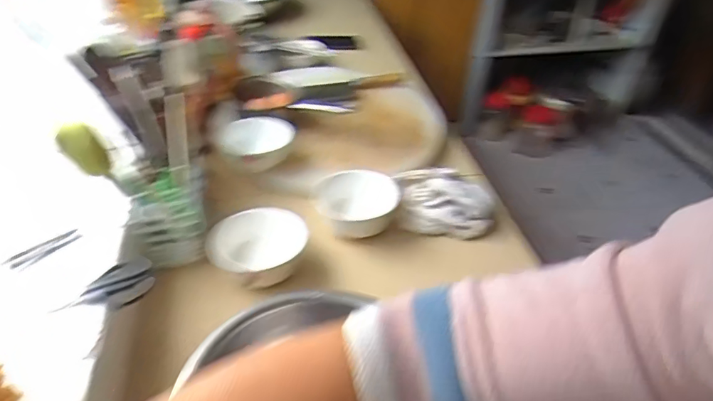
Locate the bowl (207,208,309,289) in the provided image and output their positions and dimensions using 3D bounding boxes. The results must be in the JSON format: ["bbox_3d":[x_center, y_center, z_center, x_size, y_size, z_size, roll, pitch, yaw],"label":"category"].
[{"bbox_3d":[-0.140,0.070,0.733,0.131,0.053,0.119,13,40,12],"label":"bowl"}]

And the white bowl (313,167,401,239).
[{"bbox_3d":[0.004,0.017,0.815,0.138,0.068,0.126,-2,40,-6],"label":"white bowl"}]

